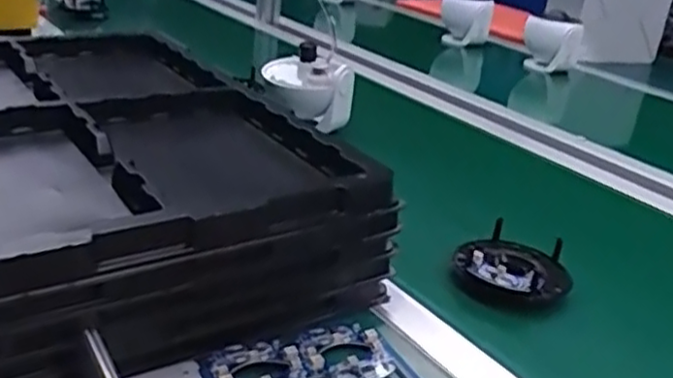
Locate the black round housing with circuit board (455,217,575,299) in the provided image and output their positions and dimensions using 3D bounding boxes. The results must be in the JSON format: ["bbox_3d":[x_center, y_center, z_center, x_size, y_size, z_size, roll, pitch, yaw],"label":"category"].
[{"bbox_3d":[0.156,0.068,0.622,0.097,0.035,0.091,5,25,-2],"label":"black round housing with circuit board"}]

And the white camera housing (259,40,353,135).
[{"bbox_3d":[-0.039,-0.127,0.901,0.116,0.083,0.094,-2,26,-19],"label":"white camera housing"}]

